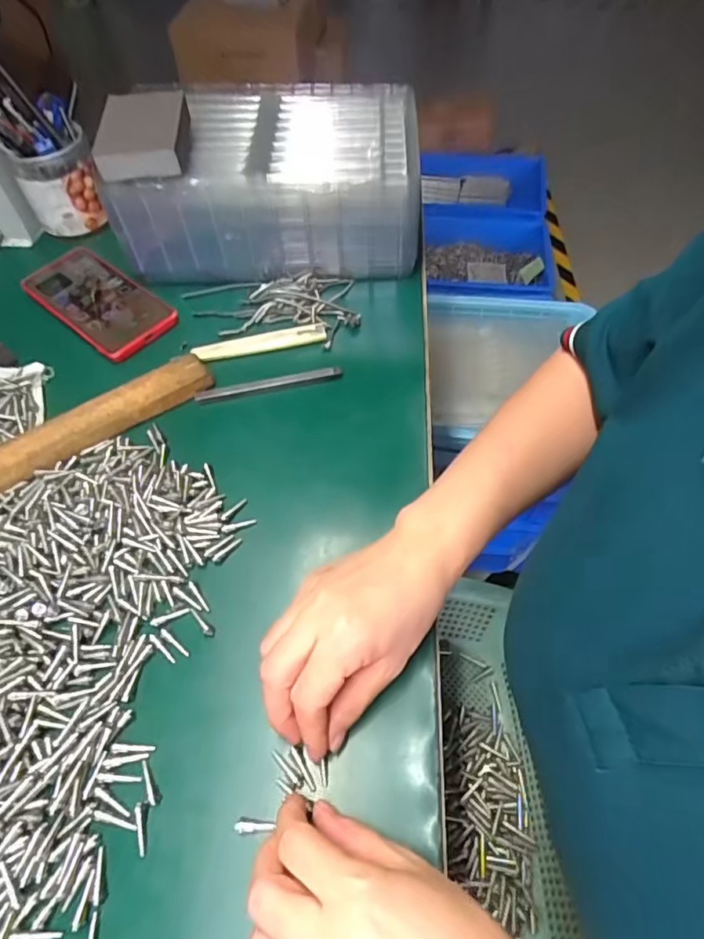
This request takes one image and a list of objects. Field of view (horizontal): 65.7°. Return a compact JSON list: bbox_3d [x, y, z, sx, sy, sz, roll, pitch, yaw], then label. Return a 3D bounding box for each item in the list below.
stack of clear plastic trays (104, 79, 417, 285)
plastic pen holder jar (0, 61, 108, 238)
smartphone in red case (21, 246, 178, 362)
[{"bbox_3d":[-0.078,-0.285,0.548,0.276,0.117,0.168,-1,56,0],"label":"stack of clear plastic trays"},{"bbox_3d":[-0.314,-0.323,0.547,0.086,0.137,0.081,-17,57,-10],"label":"plastic pen holder jar"},{"bbox_3d":[-0.251,-0.168,0.533,0.168,0.015,0.077,35,63,22],"label":"smartphone in red case"}]

